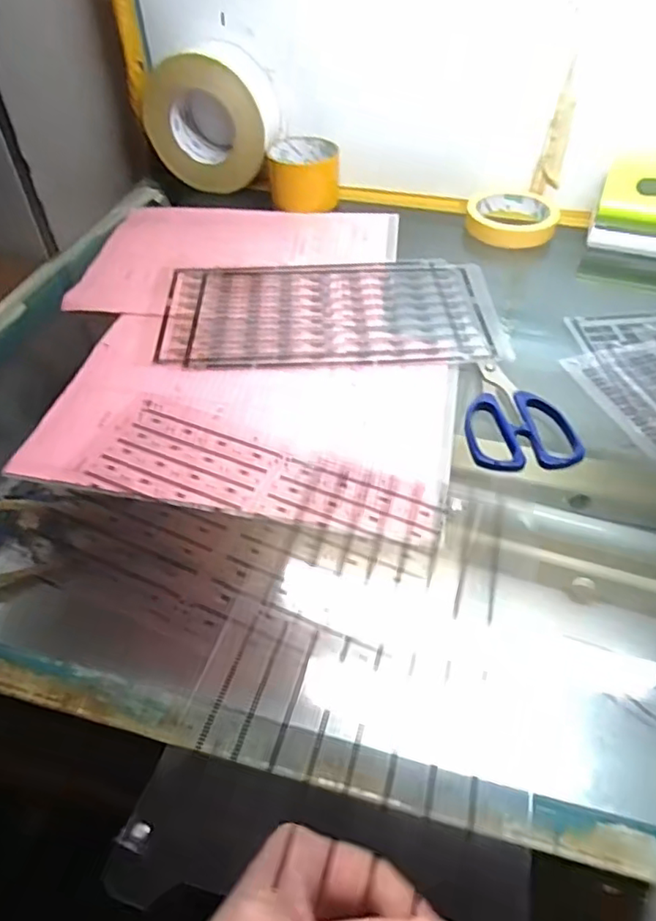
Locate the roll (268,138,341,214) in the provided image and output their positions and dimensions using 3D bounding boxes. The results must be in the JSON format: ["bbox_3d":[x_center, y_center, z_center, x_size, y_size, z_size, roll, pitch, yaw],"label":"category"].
[{"bbox_3d":[-0.027,-0.328,0.665,0.080,0.046,0.081,-4,49,-4],"label":"roll"}]

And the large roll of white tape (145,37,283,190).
[{"bbox_3d":[-0.131,-0.384,0.658,0.142,0.131,0.066,10,49,8],"label":"large roll of white tape"}]

